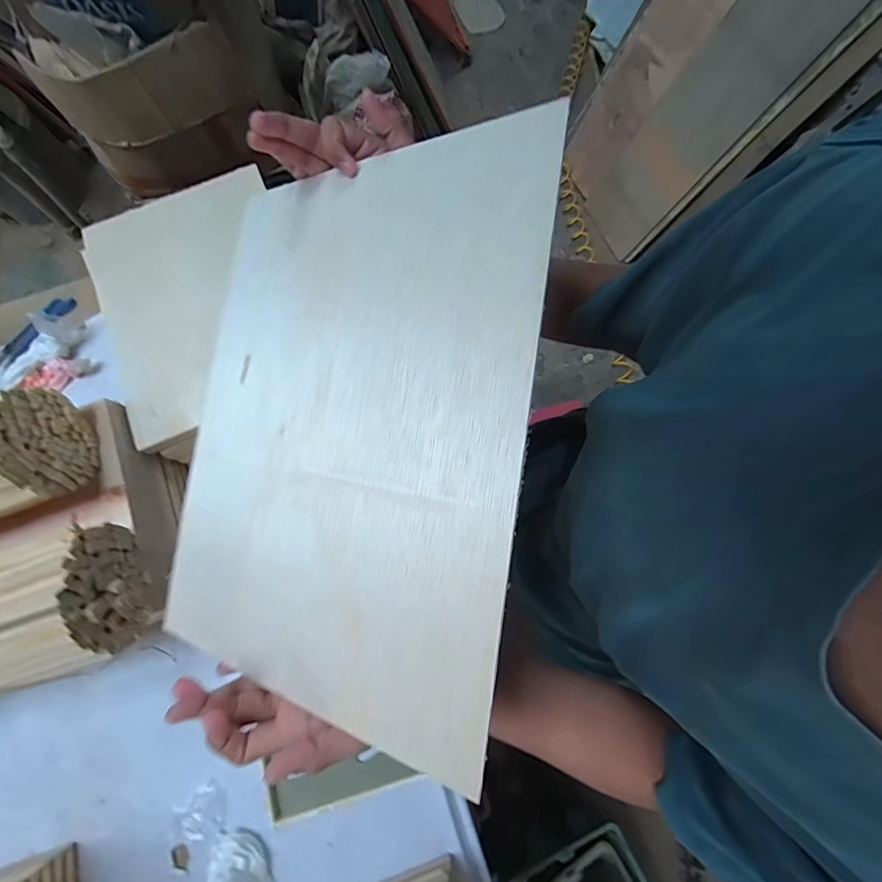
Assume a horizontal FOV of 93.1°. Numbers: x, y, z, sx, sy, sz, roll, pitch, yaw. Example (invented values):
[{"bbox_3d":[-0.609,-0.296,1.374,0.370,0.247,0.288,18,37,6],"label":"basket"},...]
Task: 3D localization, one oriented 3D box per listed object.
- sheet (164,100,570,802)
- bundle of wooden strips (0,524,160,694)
[{"bbox_3d":[-0.078,-0.019,0.302,0.288,0.008,0.381,5,85,28],"label":"sheet"},{"bbox_3d":[-0.498,0.202,0.453,0.286,0.110,0.137,-18,75,-3],"label":"bundle of wooden strips"}]

